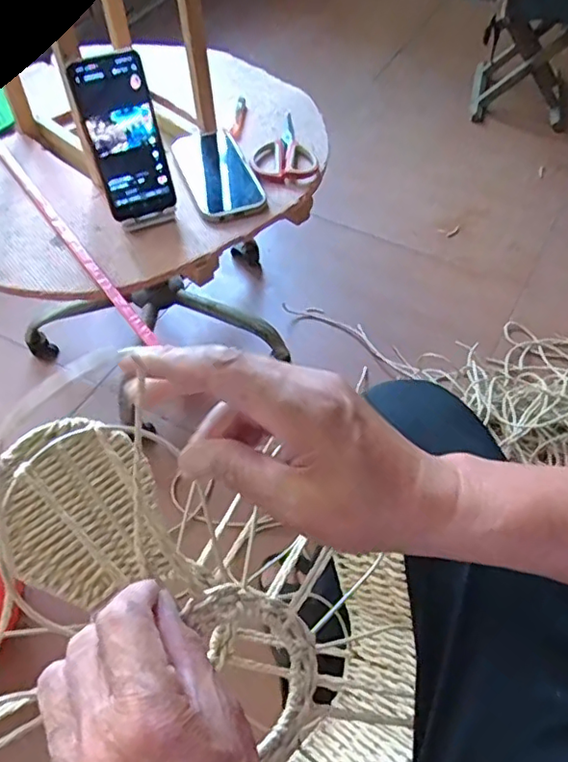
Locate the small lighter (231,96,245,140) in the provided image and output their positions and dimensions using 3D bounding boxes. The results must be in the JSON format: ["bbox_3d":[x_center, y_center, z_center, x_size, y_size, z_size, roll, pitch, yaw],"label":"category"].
[{"bbox_3d":[-0.063,-0.367,0.813,0.014,0.007,0.093,3,55,4],"label":"small lighter"}]

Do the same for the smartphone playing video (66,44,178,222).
[{"bbox_3d":[-0.170,-0.259,0.626,0.076,0.165,0.011,-20,37,-11],"label":"smartphone playing video"}]

